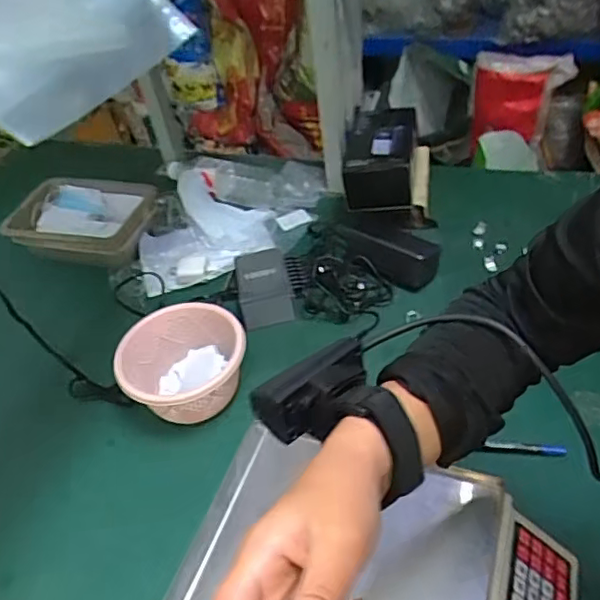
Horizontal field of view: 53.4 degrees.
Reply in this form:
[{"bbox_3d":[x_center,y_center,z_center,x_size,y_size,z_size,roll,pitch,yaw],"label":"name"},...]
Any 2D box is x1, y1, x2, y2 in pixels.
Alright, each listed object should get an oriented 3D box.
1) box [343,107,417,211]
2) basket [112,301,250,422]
[{"bbox_3d":[0.130,-0.235,0.957,0.114,0.084,0.195,0,43,9],"label":"box"},{"bbox_3d":[-0.138,0.091,0.727,0.146,0.110,0.139,-5,43,4],"label":"basket"}]

